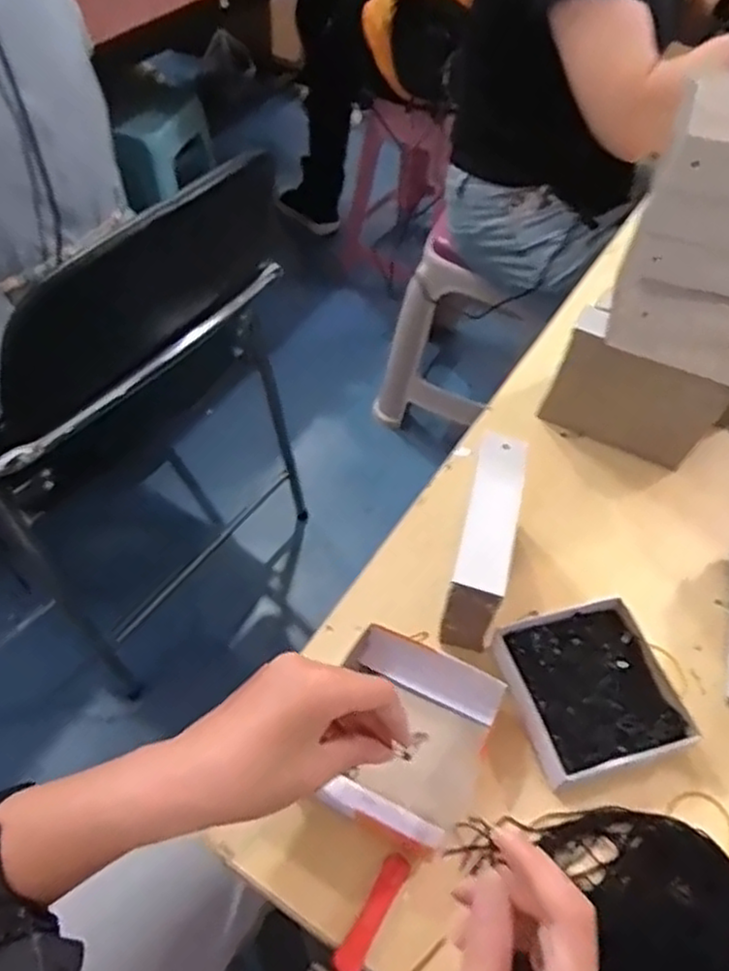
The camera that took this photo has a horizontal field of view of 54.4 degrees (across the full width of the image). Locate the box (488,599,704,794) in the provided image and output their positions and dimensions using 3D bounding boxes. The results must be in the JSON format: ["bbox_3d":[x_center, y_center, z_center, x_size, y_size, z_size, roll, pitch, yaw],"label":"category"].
[{"bbox_3d":[0.150,0.137,0.471,0.105,0.035,0.103,-13,55,-13],"label":"box"}]

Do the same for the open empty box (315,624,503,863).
[{"bbox_3d":[0.024,0.159,0.444,0.096,0.033,0.113,21,55,12],"label":"open empty box"}]

